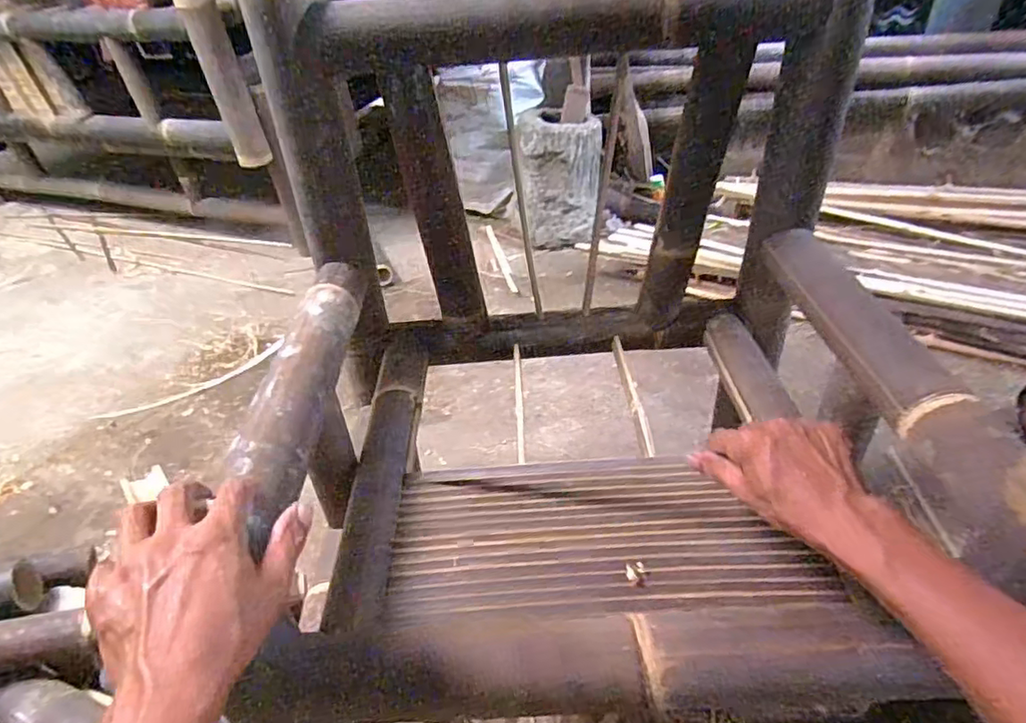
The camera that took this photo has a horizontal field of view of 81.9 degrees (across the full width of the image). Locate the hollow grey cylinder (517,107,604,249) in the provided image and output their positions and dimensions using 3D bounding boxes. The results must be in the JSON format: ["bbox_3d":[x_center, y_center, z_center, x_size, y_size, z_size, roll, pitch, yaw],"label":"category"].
[{"bbox_3d":[0.132,-0.546,1.737,0.242,0.331,0.234,-2,37,5],"label":"hollow grey cylinder"}]

